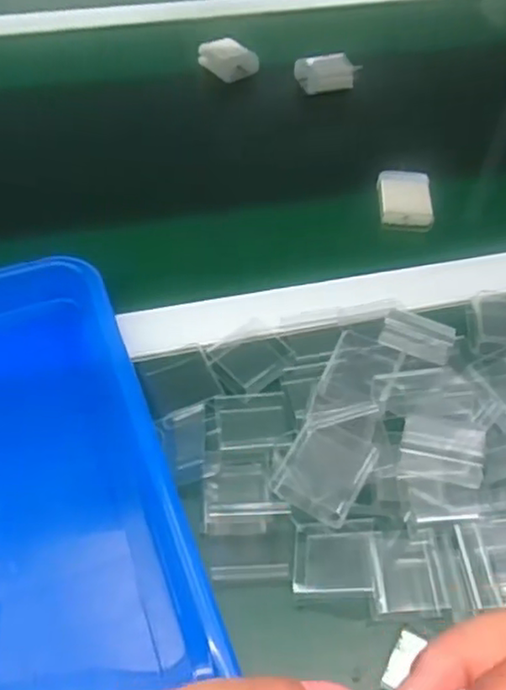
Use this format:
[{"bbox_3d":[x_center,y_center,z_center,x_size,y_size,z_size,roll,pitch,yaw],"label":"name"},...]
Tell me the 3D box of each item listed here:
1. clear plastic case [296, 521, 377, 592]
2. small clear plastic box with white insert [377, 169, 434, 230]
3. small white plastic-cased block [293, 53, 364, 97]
[{"bbox_3d":[0.045,0.117,0.370,0.044,0.011,0.038,2,53,-2],"label":"clear plastic case"},{"bbox_3d":[0.125,-0.120,0.551,0.043,0.019,0.051,2,53,-2],"label":"small clear plastic box with white insert"},{"bbox_3d":[0.073,-0.268,0.656,0.056,0.021,0.035,-12,55,-12],"label":"small white plastic-cased block"}]

